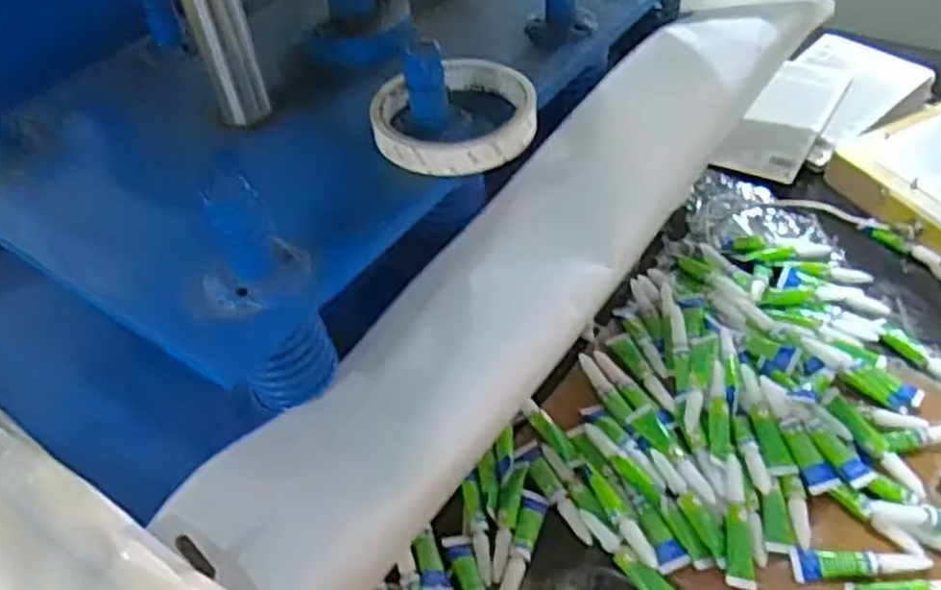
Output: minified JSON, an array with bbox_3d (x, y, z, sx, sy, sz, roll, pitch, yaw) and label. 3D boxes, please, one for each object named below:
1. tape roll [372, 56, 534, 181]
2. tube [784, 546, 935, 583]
[{"bbox_3d":[-0.009,-0.100,0.416,0.087,0.019,0.085,-3,46,3],"label":"tape roll"},{"bbox_3d":[0.234,0.160,0.454,0.080,0.010,0.018,-4,45,2],"label":"tube"}]

